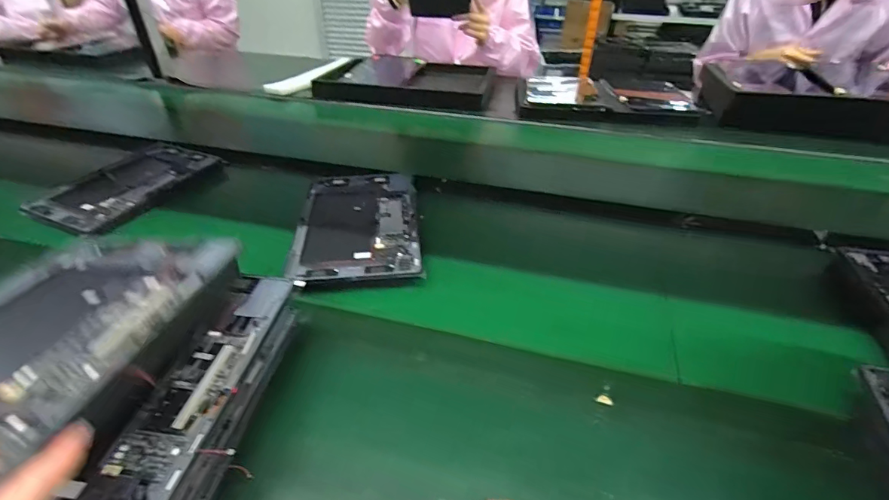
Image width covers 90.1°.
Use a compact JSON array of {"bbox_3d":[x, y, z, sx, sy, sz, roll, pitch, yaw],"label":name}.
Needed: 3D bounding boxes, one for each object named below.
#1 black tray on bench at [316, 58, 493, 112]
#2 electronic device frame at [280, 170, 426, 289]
[{"bbox_3d":[-0.085,-0.471,1.210,0.431,0.071,0.367,8,37,6],"label":"black tray on bench"},{"bbox_3d":[-0.121,-0.038,0.624,0.166,0.018,0.258,-1,37,-6],"label":"electronic device frame"}]

